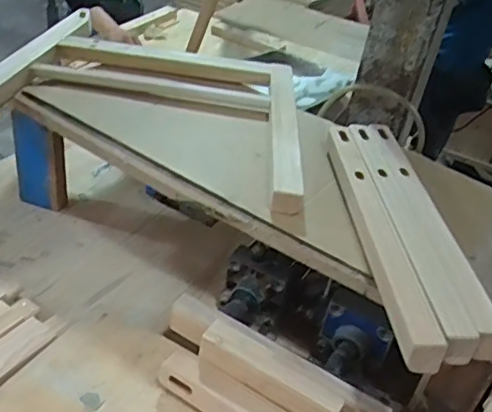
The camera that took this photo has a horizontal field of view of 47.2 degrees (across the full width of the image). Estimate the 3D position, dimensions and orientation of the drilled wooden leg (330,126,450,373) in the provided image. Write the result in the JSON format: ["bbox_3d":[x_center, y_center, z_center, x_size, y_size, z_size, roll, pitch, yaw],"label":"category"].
[{"bbox_3d":[0.154,0.019,0.695,0.044,0.033,0.415,3,36,-9],"label":"drilled wooden leg"}]

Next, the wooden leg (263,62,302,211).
[{"bbox_3d":[0.056,-0.125,0.869,0.046,0.046,0.392,6,36,-5],"label":"wooden leg"}]

